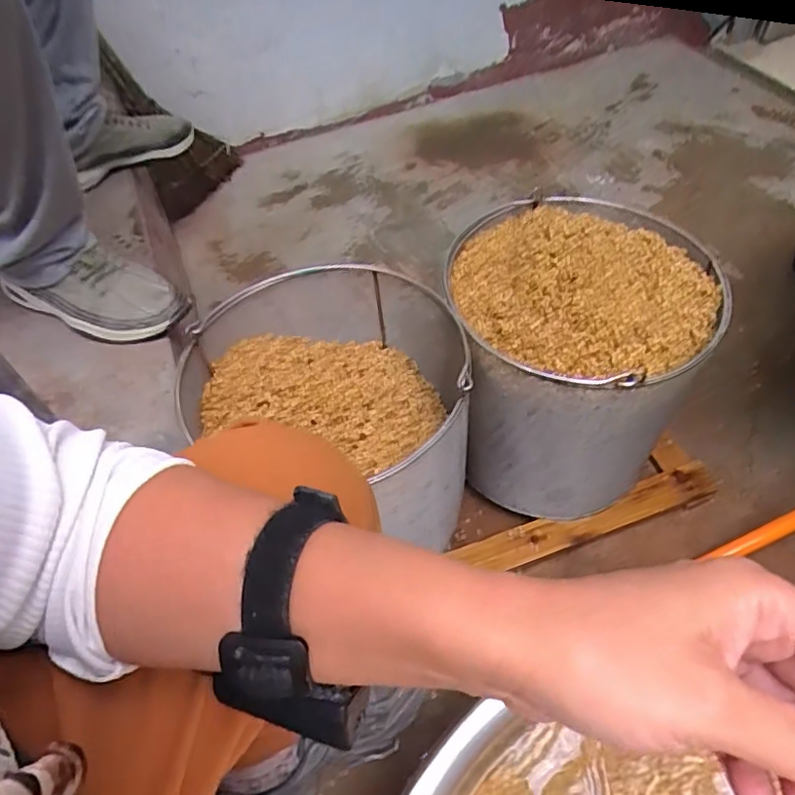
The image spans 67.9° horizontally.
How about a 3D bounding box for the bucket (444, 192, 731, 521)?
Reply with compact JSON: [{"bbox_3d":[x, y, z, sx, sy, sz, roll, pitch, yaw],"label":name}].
[{"bbox_3d":[0.207,-0.066,0.702,0.275,0.267,0.279,-4,53,2],"label":"bucket"}]

